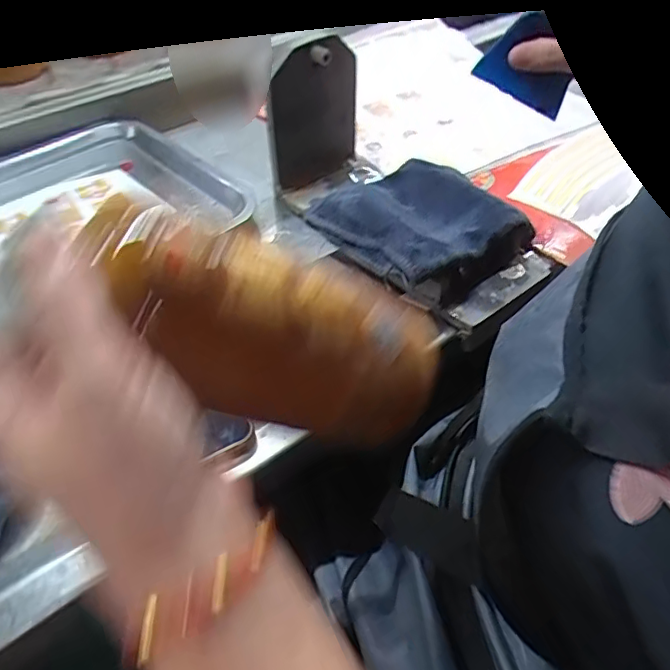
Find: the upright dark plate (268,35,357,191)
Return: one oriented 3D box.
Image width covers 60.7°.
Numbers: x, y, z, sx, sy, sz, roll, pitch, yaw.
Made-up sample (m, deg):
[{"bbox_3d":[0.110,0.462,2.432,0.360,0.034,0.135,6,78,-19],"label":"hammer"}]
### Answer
[{"bbox_3d":[-0.015,-0.208,0.534,0.098,0.126,0.011,-32,55,-27],"label":"upright dark plate"}]

